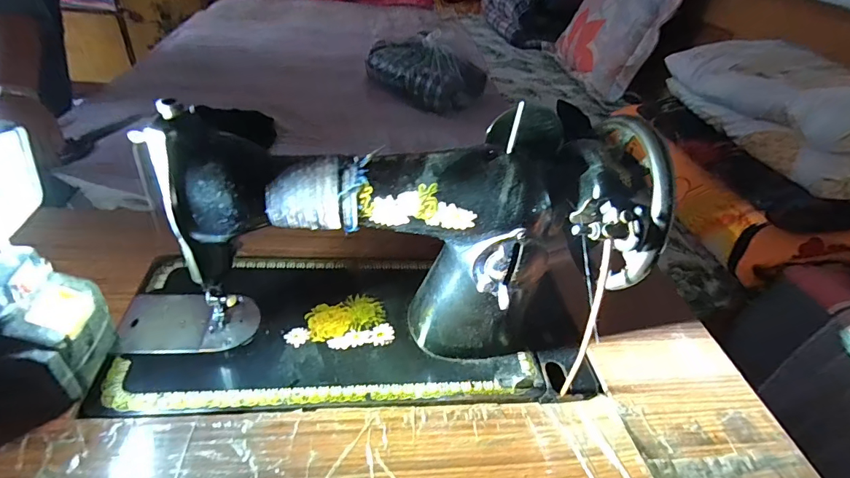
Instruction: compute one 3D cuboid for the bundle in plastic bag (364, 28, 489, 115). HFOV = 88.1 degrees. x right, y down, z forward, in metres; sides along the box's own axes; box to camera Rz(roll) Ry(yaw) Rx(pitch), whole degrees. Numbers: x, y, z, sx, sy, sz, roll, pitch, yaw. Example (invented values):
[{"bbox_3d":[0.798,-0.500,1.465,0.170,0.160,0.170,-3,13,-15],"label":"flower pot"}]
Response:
[{"bbox_3d":[-0.001,-0.443,1.161,0.291,0.126,0.187,29,43,23],"label":"bundle in plastic bag"}]

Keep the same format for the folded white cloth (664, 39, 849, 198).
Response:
[{"bbox_3d":[0.673,-0.246,0.771,0.284,0.138,0.438,1,40,-10],"label":"folded white cloth"}]

